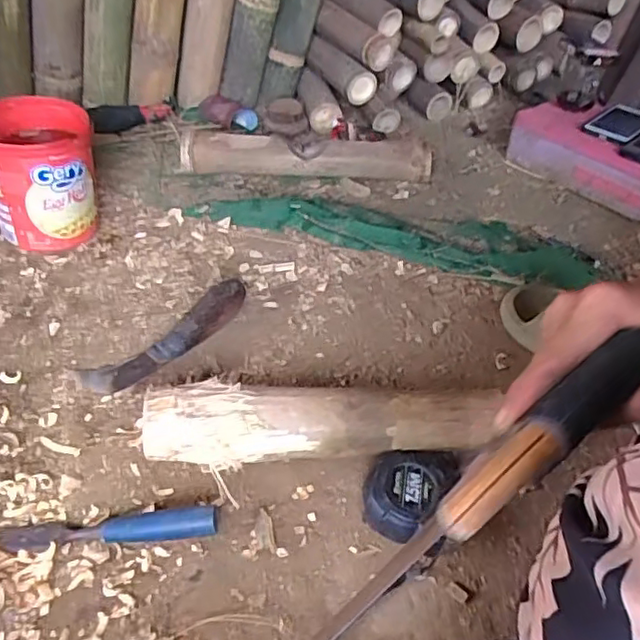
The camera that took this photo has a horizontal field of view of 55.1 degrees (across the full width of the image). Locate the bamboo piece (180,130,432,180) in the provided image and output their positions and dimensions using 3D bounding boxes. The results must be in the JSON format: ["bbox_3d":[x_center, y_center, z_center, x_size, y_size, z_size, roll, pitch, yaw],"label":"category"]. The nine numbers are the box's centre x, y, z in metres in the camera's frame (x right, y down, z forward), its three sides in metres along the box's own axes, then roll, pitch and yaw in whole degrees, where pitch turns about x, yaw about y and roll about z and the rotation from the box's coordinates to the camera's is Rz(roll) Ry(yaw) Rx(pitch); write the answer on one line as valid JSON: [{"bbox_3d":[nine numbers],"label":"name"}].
[{"bbox_3d":[-0.018,-0.267,1.005,0.405,0.067,0.064,0,44,-5],"label":"bamboo piece"}]

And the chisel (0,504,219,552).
[{"bbox_3d":[-0.197,0.183,0.545,0.207,0.029,0.027,-1,44,-6],"label":"chisel"}]

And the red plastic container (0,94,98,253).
[{"bbox_3d":[-0.372,-0.192,0.827,0.135,0.162,0.134,-11,46,-16],"label":"red plastic container"}]

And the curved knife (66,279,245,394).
[{"bbox_3d":[-0.176,0.021,0.709,0.212,0.023,0.059,-34,55,-17],"label":"curved knife"}]

